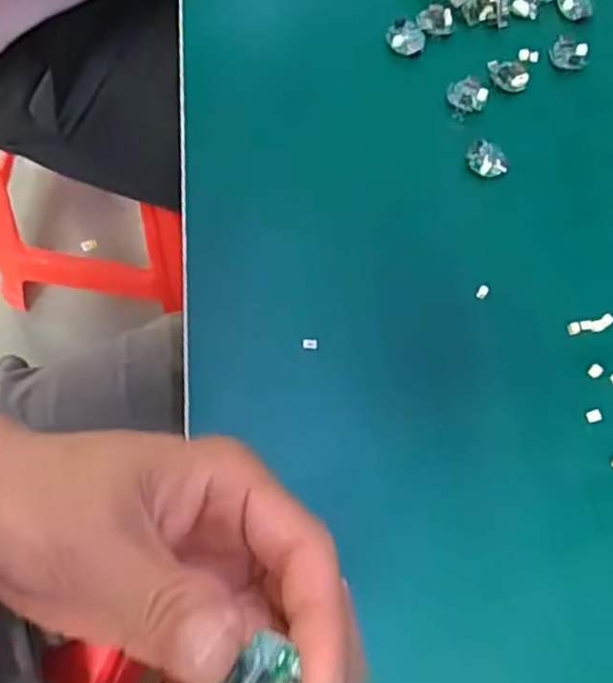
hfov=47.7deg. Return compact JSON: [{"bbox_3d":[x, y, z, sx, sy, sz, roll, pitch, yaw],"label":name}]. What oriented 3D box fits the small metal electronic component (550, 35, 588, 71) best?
[{"bbox_3d":[0.167,-0.184,0.442,0.022,0.004,0.021,24,69,6],"label":"small metal electronic component"}]

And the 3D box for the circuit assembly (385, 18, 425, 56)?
[{"bbox_3d":[0.062,-0.191,0.437,0.024,0.011,0.023,9,69,1],"label":"circuit assembly"}]

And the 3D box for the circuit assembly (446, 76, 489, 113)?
[{"bbox_3d":[0.099,-0.151,0.422,0.024,0.007,0.023,1,69,-2],"label":"circuit assembly"}]

